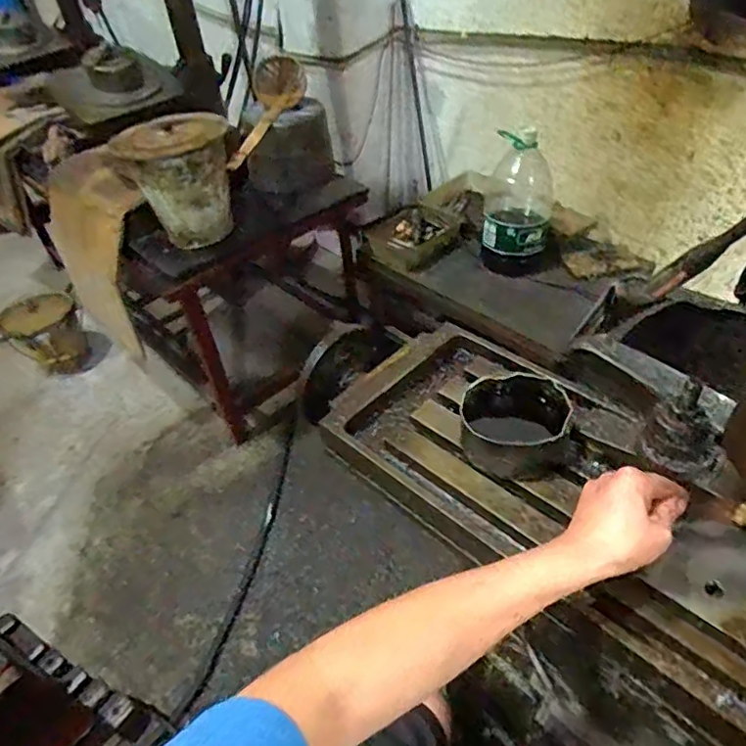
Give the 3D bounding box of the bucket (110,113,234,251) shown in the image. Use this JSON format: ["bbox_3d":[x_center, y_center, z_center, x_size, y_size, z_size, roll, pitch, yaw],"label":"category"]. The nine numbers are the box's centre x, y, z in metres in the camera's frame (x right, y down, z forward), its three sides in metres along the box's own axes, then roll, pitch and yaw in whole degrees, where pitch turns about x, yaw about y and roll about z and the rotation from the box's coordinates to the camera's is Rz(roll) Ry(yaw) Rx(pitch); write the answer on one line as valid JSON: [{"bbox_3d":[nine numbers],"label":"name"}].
[{"bbox_3d":[-0.447,-0.447,1.339,0.247,0.250,0.229,-17,45,-11],"label":"bucket"}]

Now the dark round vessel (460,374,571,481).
[{"bbox_3d":[0.151,0.058,0.605,0.115,0.063,0.098,-4,44,3],"label":"dark round vessel"}]

